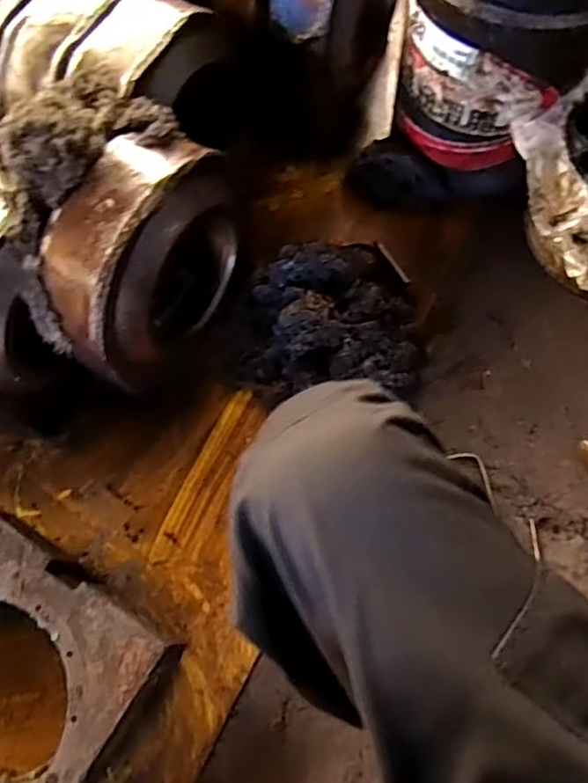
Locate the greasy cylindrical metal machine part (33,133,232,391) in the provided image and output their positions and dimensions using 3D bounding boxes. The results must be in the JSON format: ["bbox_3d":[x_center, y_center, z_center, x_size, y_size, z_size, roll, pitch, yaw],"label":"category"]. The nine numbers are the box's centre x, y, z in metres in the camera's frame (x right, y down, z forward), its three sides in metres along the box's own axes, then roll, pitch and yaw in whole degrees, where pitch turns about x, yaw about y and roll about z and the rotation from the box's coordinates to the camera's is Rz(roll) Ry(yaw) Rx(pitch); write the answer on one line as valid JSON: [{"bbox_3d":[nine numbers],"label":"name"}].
[{"bbox_3d":[-0.179,-0.153,0.722,0.121,0.221,0.262,28,72,13],"label":"greasy cylindrical metal machine part"}]

